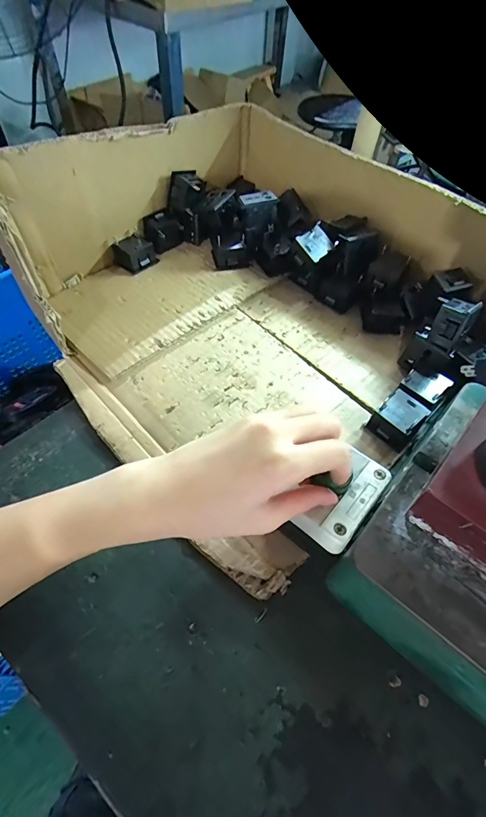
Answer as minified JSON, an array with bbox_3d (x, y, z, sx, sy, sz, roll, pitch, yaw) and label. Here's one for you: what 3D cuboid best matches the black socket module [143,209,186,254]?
[{"bbox_3d":[-0.097,-0.218,0.484,0.029,0.034,0.040,32,61,18],"label":"black socket module"}]

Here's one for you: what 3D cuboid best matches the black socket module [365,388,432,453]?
[{"bbox_3d":[0.137,0.011,0.349,0.041,0.027,0.037,-36,65,-23],"label":"black socket module"}]

